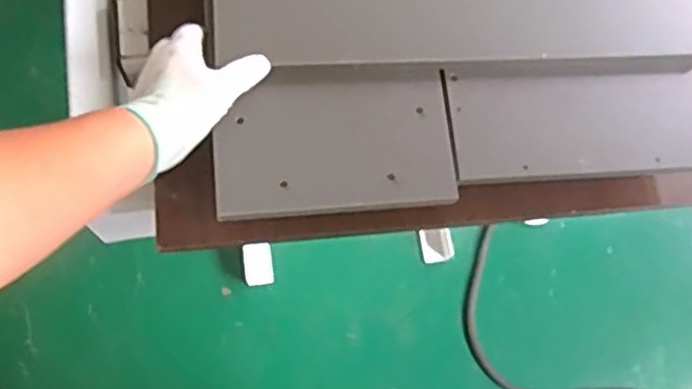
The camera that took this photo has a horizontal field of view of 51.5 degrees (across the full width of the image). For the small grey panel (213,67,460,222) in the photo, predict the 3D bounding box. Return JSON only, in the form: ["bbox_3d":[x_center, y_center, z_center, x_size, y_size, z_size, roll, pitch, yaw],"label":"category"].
[{"bbox_3d":[-0.010,-0.052,0.650,0.210,0.020,0.134,-5,74,-6],"label":"small grey panel"}]

